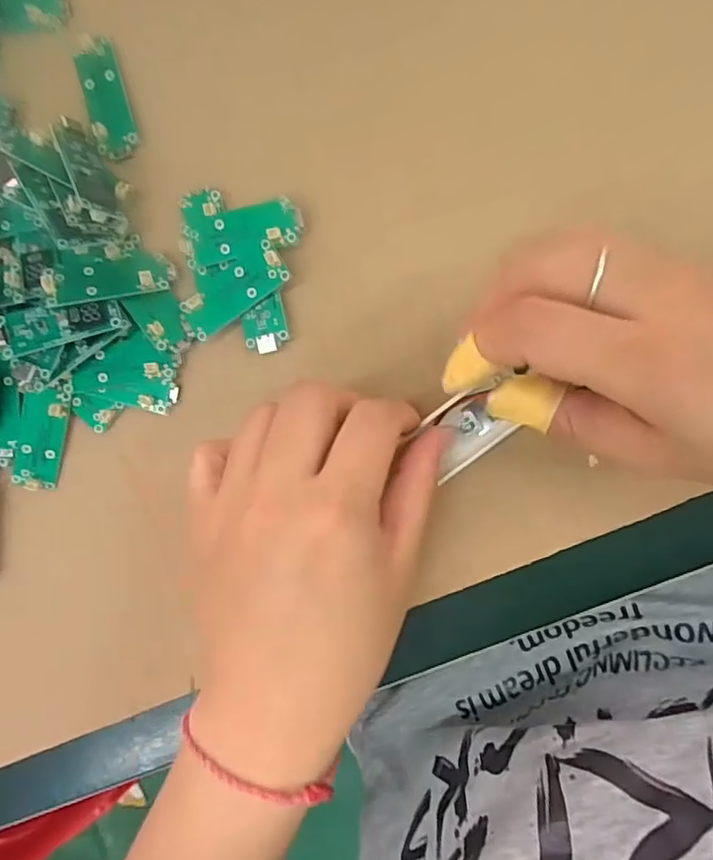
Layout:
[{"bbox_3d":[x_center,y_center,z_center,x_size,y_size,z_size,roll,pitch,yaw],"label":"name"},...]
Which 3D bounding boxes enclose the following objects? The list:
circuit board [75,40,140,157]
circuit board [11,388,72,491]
[{"bbox_3d":[-0.106,-0.140,0.240,0.018,0.004,0.050,-14,92,-5],"label":"circuit board"},{"bbox_3d":[-0.142,0.004,0.253,0.020,0.006,0.046,16,102,-6],"label":"circuit board"}]

